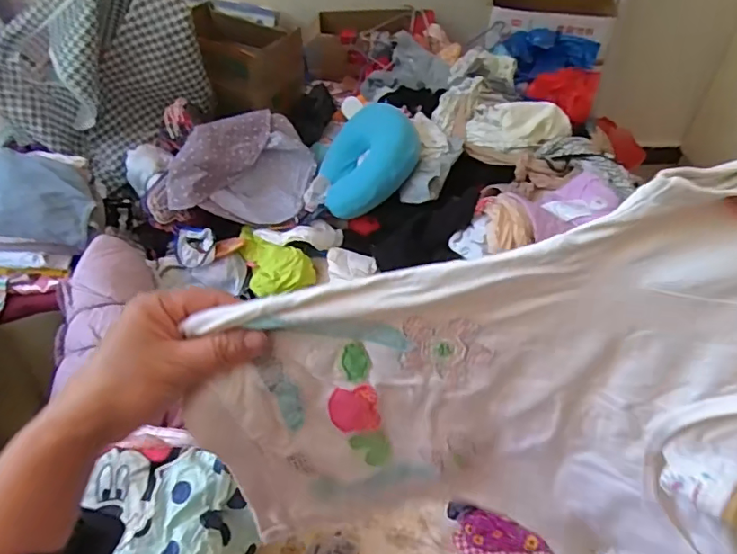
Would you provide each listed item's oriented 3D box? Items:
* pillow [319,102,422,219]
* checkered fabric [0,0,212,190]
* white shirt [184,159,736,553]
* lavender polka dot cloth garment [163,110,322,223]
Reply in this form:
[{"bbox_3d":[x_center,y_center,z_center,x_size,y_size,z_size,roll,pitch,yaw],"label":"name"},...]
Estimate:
[{"bbox_3d":[-0.002,-0.295,1.283,0.267,0.095,0.283,-31,53,25],"label":"pillow"},{"bbox_3d":[-0.670,-0.478,1.272,0.516,0.408,0.209,-2,46,-2],"label":"checkered fabric"},{"bbox_3d":[0.067,0.086,0.344,0.342,0.333,0.081,8,46,7],"label":"white shirt"},{"bbox_3d":[-0.303,-0.263,1.328,0.325,0.192,0.306,-5,46,-5],"label":"lavender polka dot cloth garment"}]

